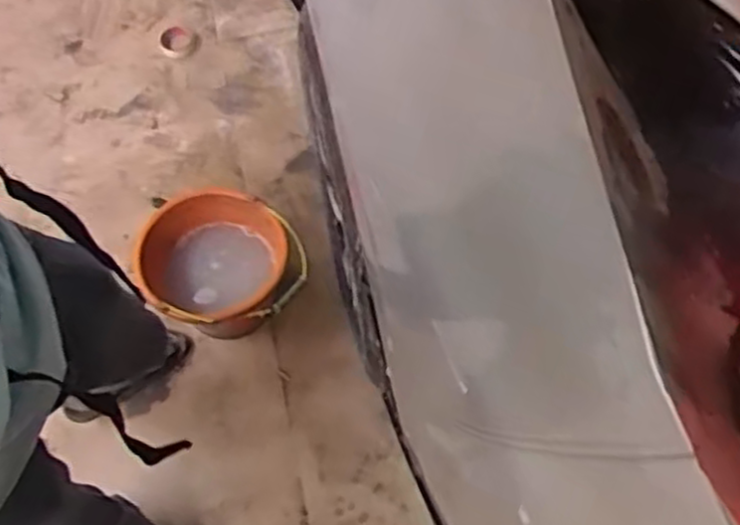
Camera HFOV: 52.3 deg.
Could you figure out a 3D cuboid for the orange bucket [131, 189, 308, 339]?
[{"bbox_3d":[-0.285,0.029,1.520,0.290,0.223,0.328,-31,65,-12],"label":"orange bucket"}]

